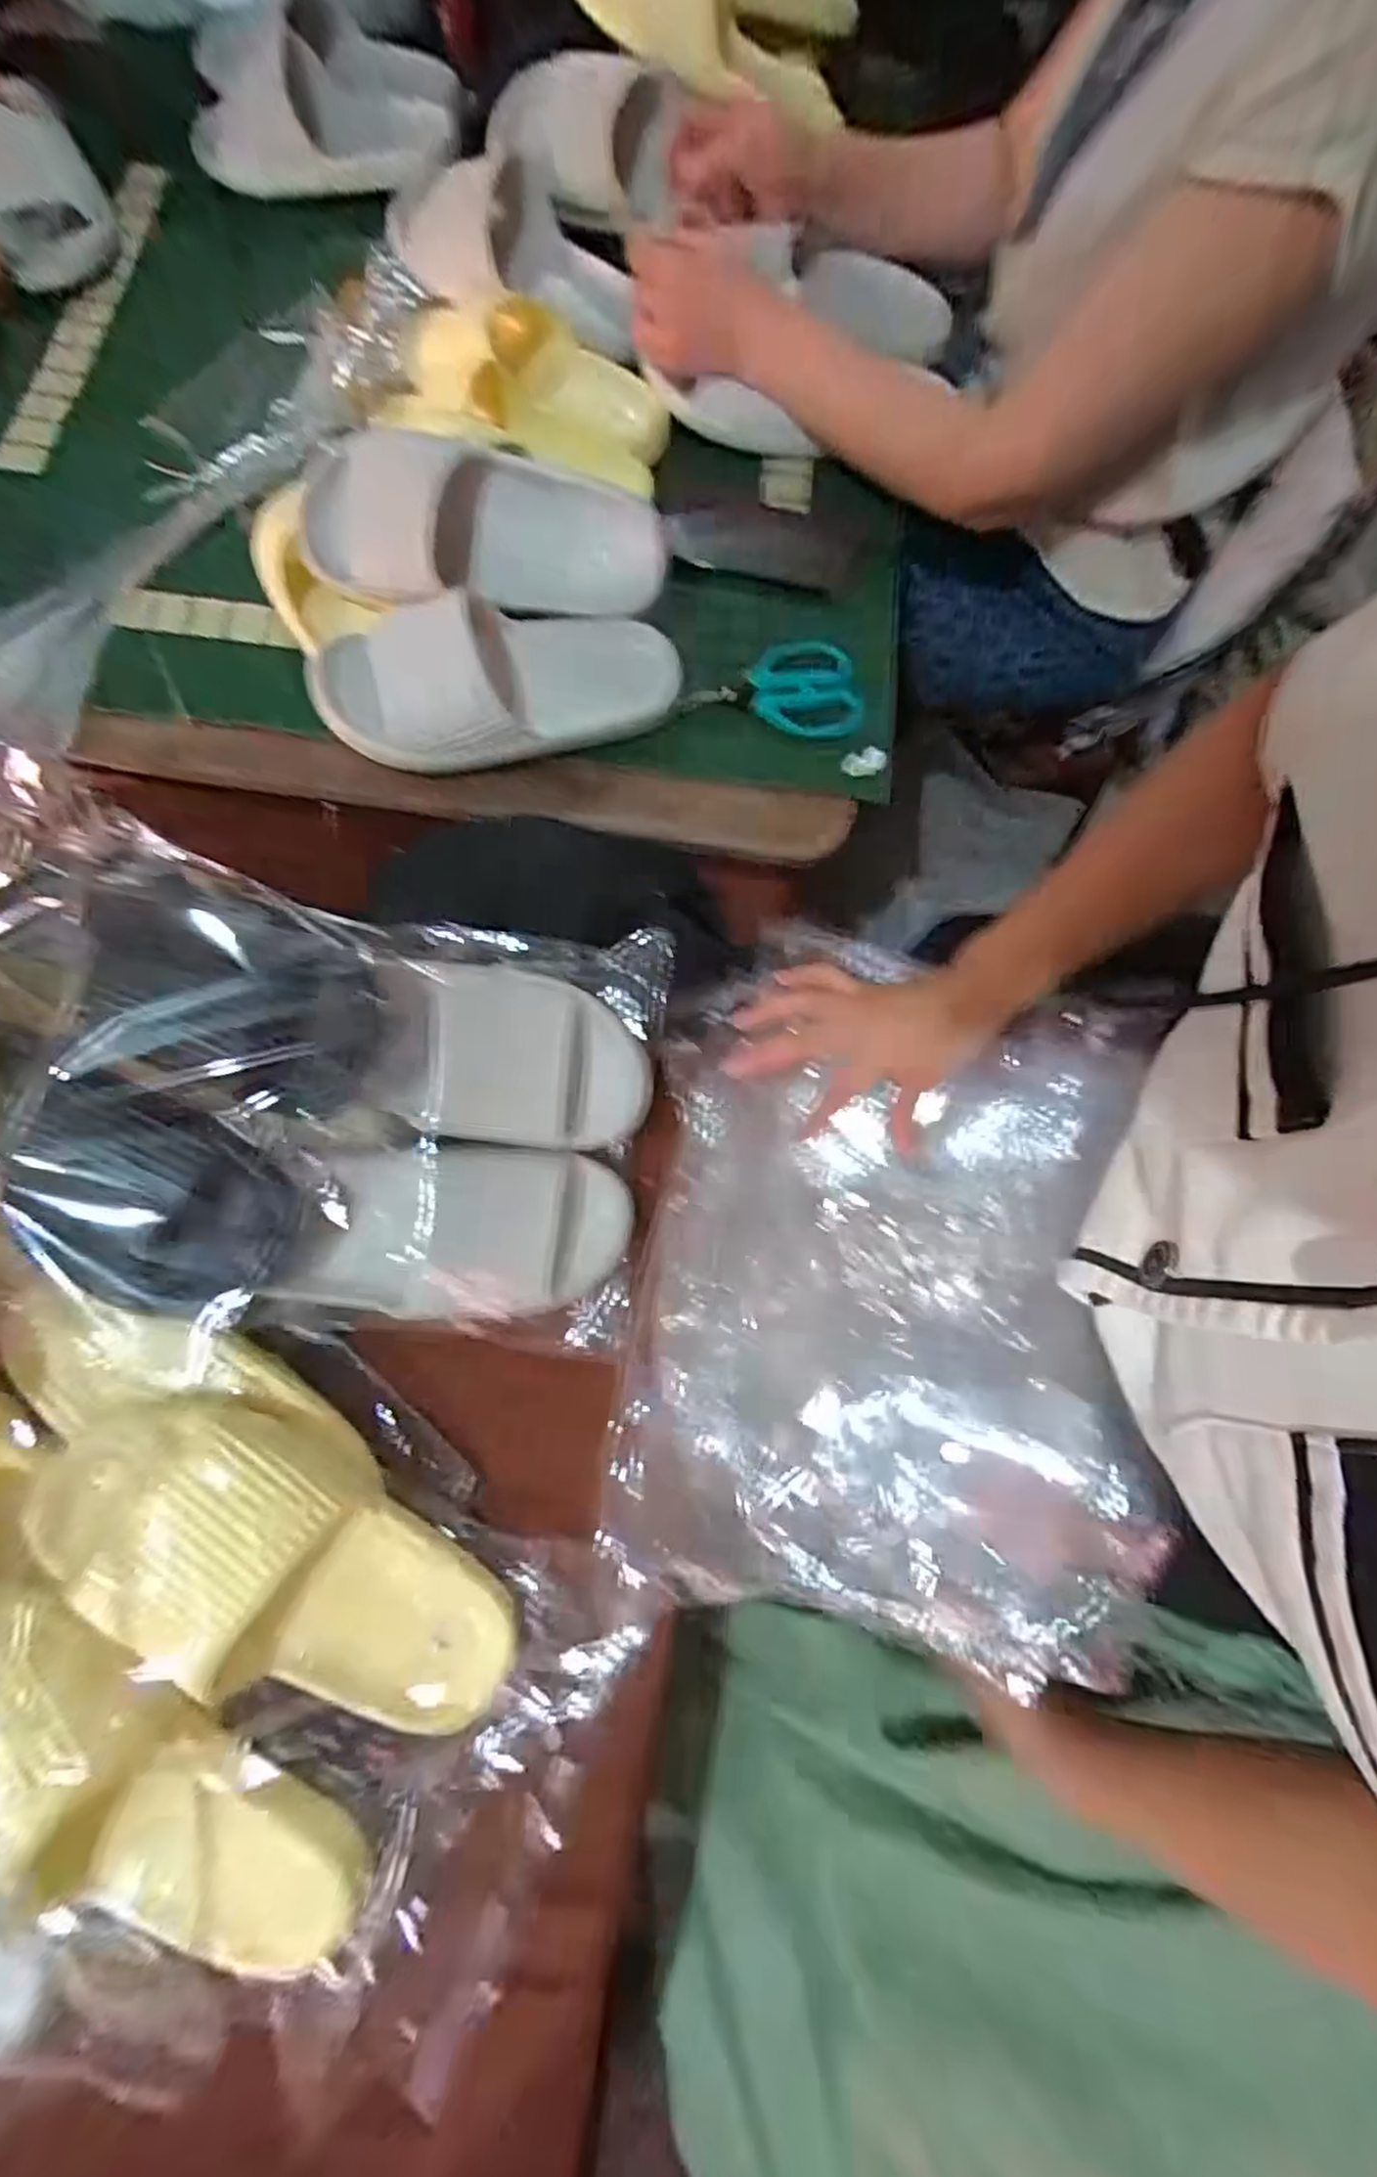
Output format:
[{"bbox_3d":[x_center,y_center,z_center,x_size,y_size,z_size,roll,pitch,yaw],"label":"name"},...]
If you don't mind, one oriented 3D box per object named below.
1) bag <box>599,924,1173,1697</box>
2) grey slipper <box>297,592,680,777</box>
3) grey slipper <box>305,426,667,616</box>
[{"bbox_3d":[0.117,0.099,0.471,0.282,0.088,0.421,8,77,0],"label":"bag"},{"bbox_3d":[-0.136,-0.294,0.555,0.268,0.074,0.105,-4,77,-2],"label":"grey slipper"},{"bbox_3d":[-0.147,-0.391,0.554,0.258,0.092,0.109,1,77,-1],"label":"grey slipper"}]

